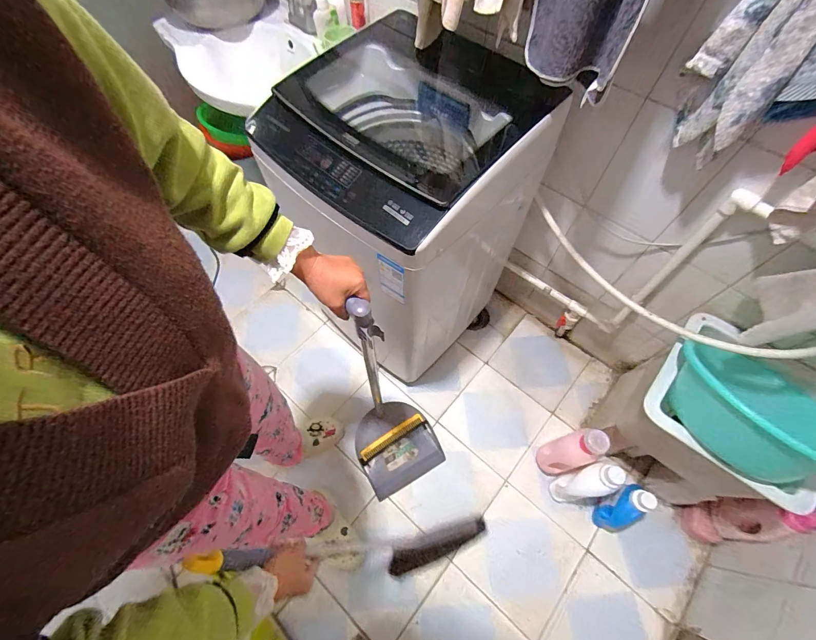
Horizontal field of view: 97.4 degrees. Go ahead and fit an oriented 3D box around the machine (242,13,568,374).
[{"bbox_3d":[0.013,-0.246,1.150,0.507,0.945,0.544,36,71,18],"label":"machine"}]

